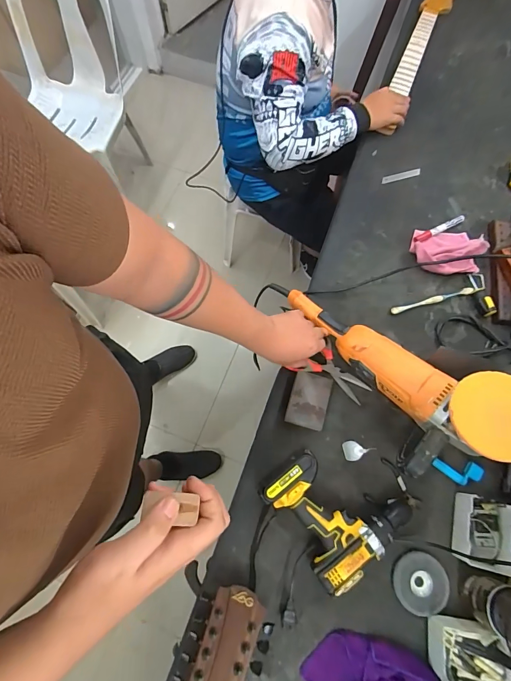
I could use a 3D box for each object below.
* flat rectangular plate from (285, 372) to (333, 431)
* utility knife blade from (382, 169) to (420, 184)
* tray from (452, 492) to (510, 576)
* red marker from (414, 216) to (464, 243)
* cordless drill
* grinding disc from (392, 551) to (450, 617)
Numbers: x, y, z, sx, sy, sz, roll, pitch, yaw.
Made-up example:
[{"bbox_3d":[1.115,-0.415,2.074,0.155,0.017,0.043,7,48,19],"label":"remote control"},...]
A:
[{"bbox_3d":[0.104,0.116,0.665,0.071,0.032,0.102,16,73,5],"label":"flat rectangular plate"},{"bbox_3d":[0.357,-0.403,0.840,0.103,0.004,0.018,-16,80,-7],"label":"utility knife blade"},{"bbox_3d":[0.389,0.327,0.582,0.103,0.042,0.113,16,73,5],"label":"tray"},{"bbox_3d":[0.422,-0.255,0.785,0.145,0.011,0.018,-28,74,-8],"label":"red marker"},{"bbox_3d":[0.137,0.279,0.583,0.197,0.070,0.205,-36,77,-12],"label":"cordless drill"},{"bbox_3d":[0.277,0.407,0.573,0.087,0.011,0.089,0,72,0],"label":"grinding disc"}]

